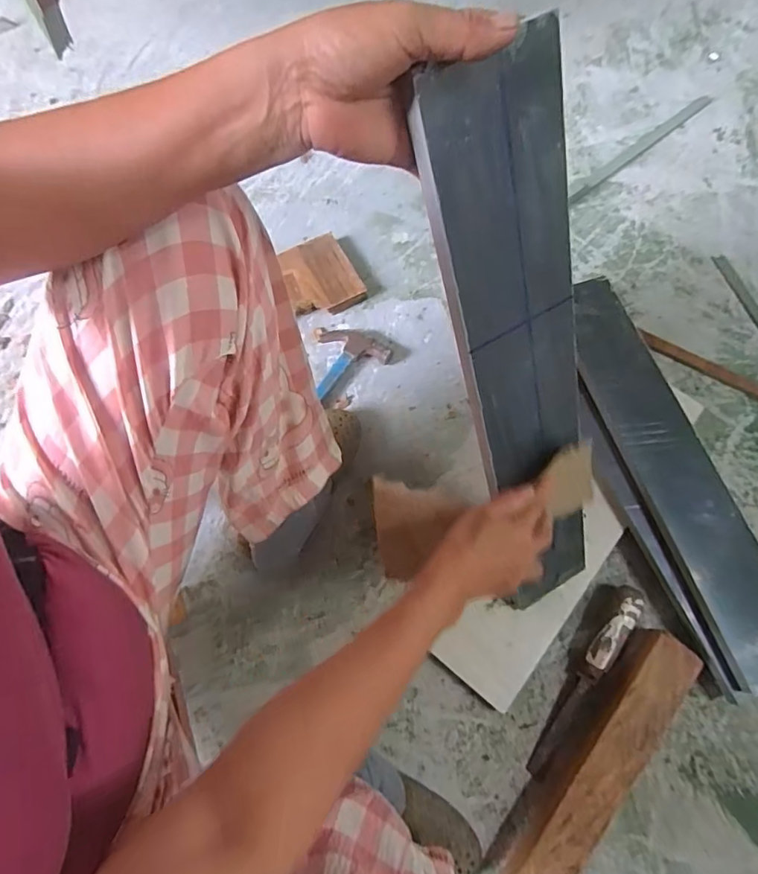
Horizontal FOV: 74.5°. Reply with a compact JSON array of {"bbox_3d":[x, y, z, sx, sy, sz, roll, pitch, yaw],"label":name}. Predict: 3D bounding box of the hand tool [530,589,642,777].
[{"bbox_3d":[0.235,0.274,0.561,0.028,0.039,0.228,33,74,13],"label":"hand tool"}]

